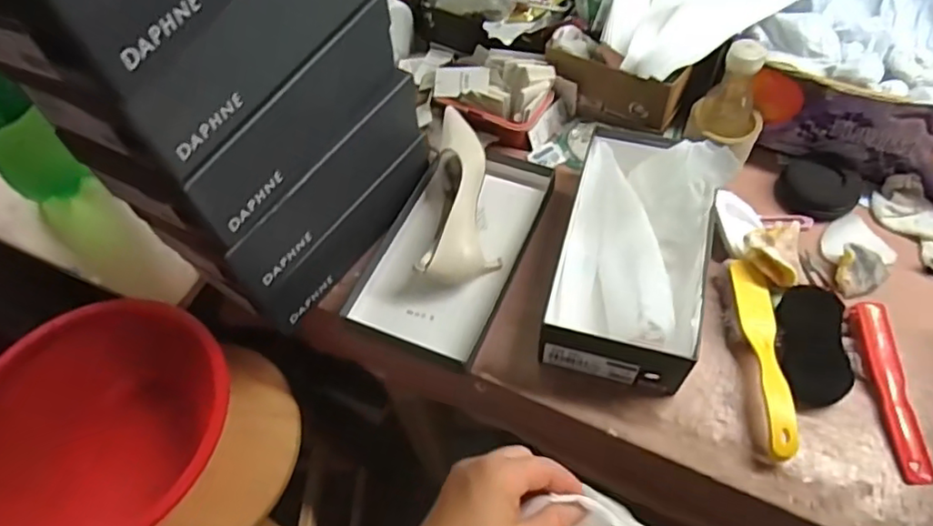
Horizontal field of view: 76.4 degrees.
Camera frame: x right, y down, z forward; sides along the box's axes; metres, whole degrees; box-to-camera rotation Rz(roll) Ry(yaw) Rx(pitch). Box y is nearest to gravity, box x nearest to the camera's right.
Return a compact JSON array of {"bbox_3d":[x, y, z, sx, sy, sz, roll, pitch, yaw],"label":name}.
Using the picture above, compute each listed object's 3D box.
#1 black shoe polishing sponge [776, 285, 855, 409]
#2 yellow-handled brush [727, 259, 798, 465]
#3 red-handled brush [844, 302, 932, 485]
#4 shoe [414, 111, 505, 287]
[{"bbox_3d":[0.380,0.087,0.652,0.069,0.035,0.129,5,58,7],"label":"black shoe polishing sponge"},{"bbox_3d":[0.321,0.096,0.649,0.042,0.035,0.230,3,57,6],"label":"yellow-handled brush"},{"bbox_3d":[0.448,0.132,0.627,0.037,0.034,0.186,-1,57,4],"label":"red-handled brush"},{"bbox_3d":[-0.002,-0.088,0.760,0.094,0.066,0.251,2,57,5],"label":"shoe"}]

